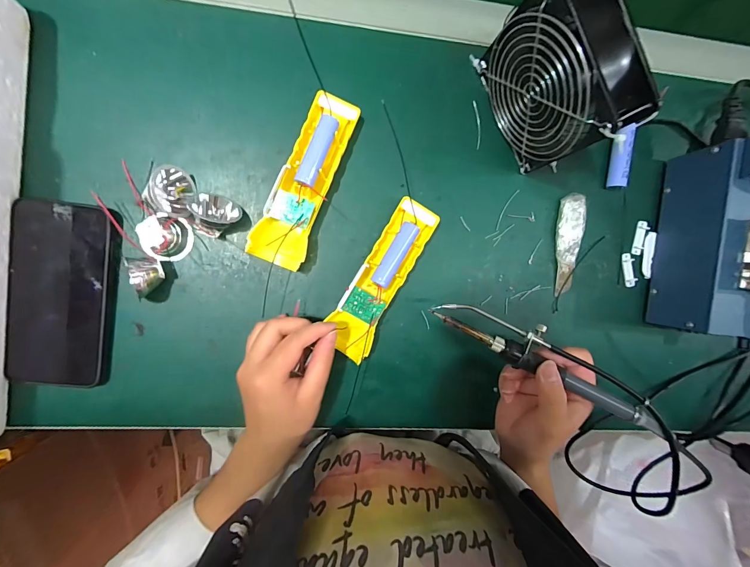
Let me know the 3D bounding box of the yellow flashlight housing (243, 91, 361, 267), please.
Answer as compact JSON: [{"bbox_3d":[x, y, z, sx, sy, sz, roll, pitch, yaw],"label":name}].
[{"bbox_3d":[-0.064,-0.095,0.314,0.046,0.029,0.162,23,92,-7],"label":"yellow flashlight housing"}]

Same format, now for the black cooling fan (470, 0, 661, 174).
[{"bbox_3d":[0.153,-0.169,0.285,0.047,0.119,0.127,-28,97,-3],"label":"black cooling fan"}]

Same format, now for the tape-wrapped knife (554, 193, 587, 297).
[{"bbox_3d":[0.209,-0.042,0.359,0.028,0.010,0.108,6,94,-7],"label":"tape-wrapped knife"}]

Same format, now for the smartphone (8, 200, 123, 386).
[{"bbox_3d":[-0.283,0.011,0.303,0.086,0.015,0.164,5,95,-4],"label":"smartphone"}]

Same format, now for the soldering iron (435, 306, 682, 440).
[{"bbox_3d":[0.148,0.063,0.278,0.207,0.017,0.036,29,91,5],"label":"soldering iron"}]

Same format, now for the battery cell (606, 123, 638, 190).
[{"bbox_3d":[0.261,-0.135,0.354,0.017,0.018,0.067,8,93,-7],"label":"battery cell"}]

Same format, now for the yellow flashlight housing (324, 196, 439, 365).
[{"bbox_3d":[0.007,-0.005,0.325,0.049,0.030,0.163,29,89,-7],"label":"yellow flashlight housing"}]

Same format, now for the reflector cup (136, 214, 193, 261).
[{"bbox_3d":[-0.190,-0.041,0.304,0.036,0.024,0.039,0,94,-6],"label":"reflector cup"}]

